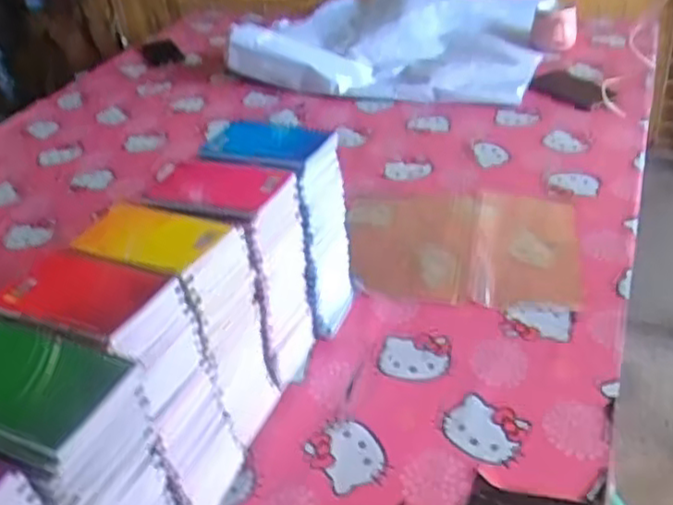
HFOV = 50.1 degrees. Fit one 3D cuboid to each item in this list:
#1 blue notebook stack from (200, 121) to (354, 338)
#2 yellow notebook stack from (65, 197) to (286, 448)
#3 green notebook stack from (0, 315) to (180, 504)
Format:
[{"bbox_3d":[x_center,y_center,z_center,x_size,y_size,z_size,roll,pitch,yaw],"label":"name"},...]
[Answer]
[{"bbox_3d":[-0.061,-0.026,0.824,0.134,0.232,0.100,10,38,23],"label":"blue notebook stack"},{"bbox_3d":[-0.144,0.078,0.693,0.122,0.239,0.098,9,38,22],"label":"yellow notebook stack"},{"bbox_3d":[-0.195,0.183,0.542,0.128,0.246,0.102,9,38,22],"label":"green notebook stack"}]

